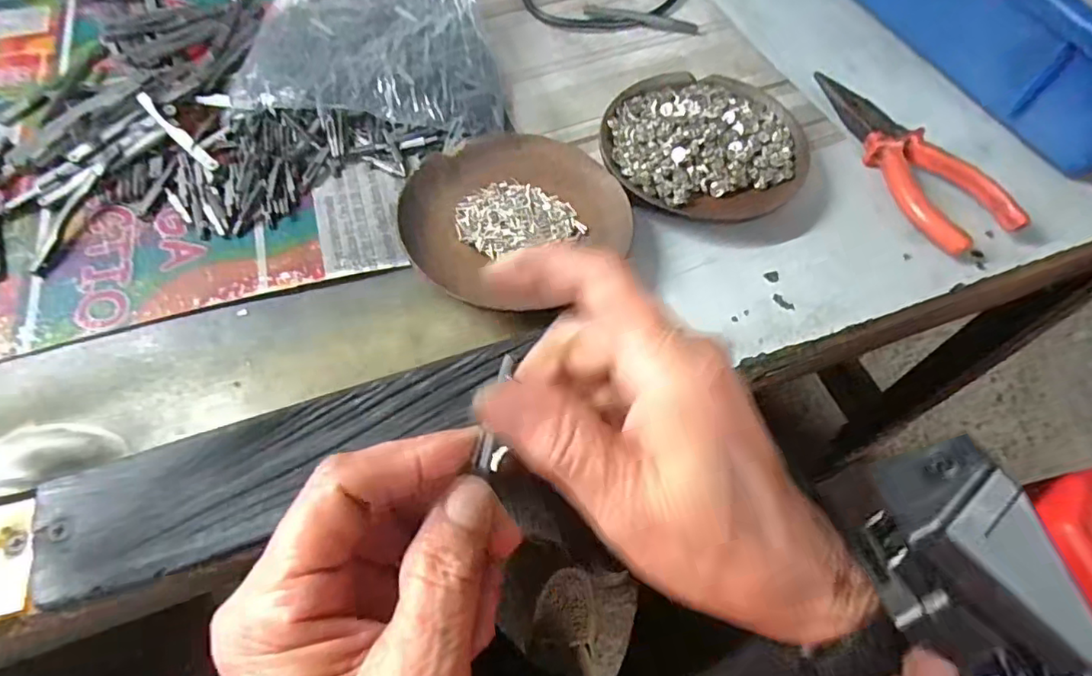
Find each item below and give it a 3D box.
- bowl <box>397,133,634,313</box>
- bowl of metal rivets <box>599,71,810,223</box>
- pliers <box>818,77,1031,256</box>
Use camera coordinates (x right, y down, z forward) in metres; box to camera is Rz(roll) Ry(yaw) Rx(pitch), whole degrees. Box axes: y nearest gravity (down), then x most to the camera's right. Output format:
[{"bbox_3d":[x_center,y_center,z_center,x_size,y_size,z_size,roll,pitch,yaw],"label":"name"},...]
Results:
[{"bbox_3d":[-0.018,-0.061,0.303,0.104,0.019,0.109,1,60,-2],"label":"bowl"},{"bbox_3d":[0.089,-0.110,0.337,0.111,0.022,0.107,1,60,-2],"label":"bowl of metal rivets"},{"bbox_3d":[0.205,-0.108,0.343,0.048,0.017,0.142,-20,63,-13],"label":"pliers"}]

